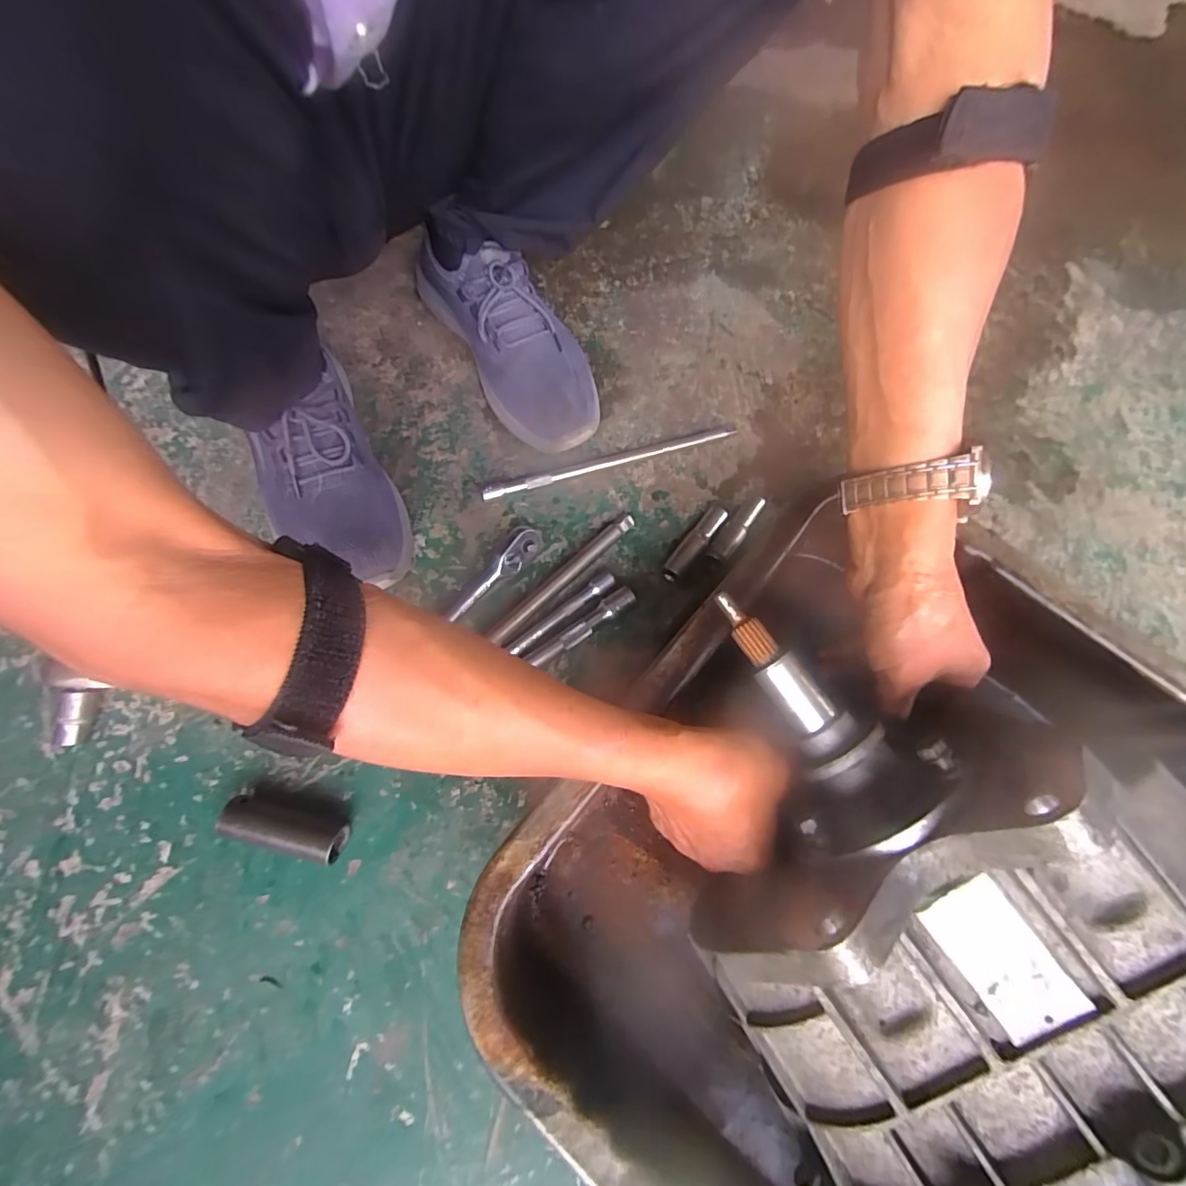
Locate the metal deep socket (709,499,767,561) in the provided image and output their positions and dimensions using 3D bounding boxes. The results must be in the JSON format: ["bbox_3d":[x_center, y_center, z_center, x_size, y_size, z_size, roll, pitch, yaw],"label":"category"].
[{"bbox_3d":[0.129,-0.058,0.458,0.018,0.018,0.081,37,73,10],"label":"metal deep socket"}]

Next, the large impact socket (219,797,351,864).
[{"bbox_3d":[-0.213,0.164,0.352,0.077,0.031,0.029,14,70,2],"label":"large impact socket"}]

